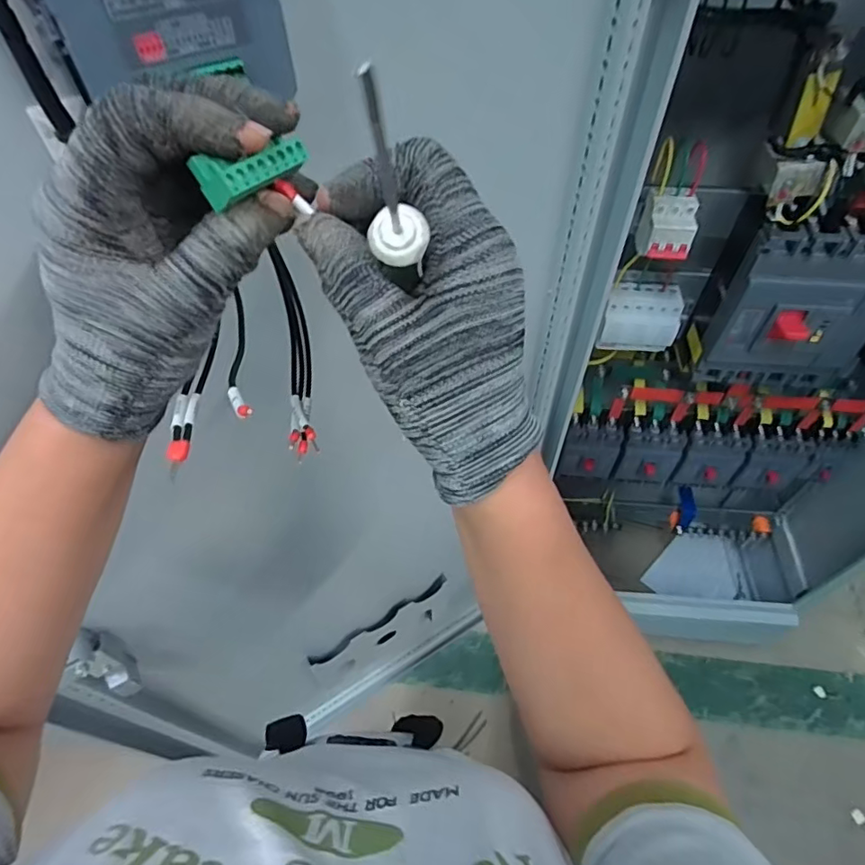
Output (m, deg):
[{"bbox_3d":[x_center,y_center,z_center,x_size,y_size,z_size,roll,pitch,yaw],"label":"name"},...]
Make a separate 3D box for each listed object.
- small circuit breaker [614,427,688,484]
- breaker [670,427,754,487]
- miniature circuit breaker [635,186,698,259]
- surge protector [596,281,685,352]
[{"bbox_3d":[0.419,0.050,1.068,0.109,0.111,0.064,16,54,12],"label":"small circuit breaker"},{"bbox_3d":[0.536,0.055,1.067,0.115,0.123,0.058,10,53,7],"label":"breaker"},{"bbox_3d":[0.305,-0.267,0.711,0.059,0.064,0.061,7,53,5],"label":"miniature circuit breaker"},{"bbox_3d":[0.313,-0.170,0.841,0.111,0.088,0.062,-1,53,-1],"label":"surge protector"}]

